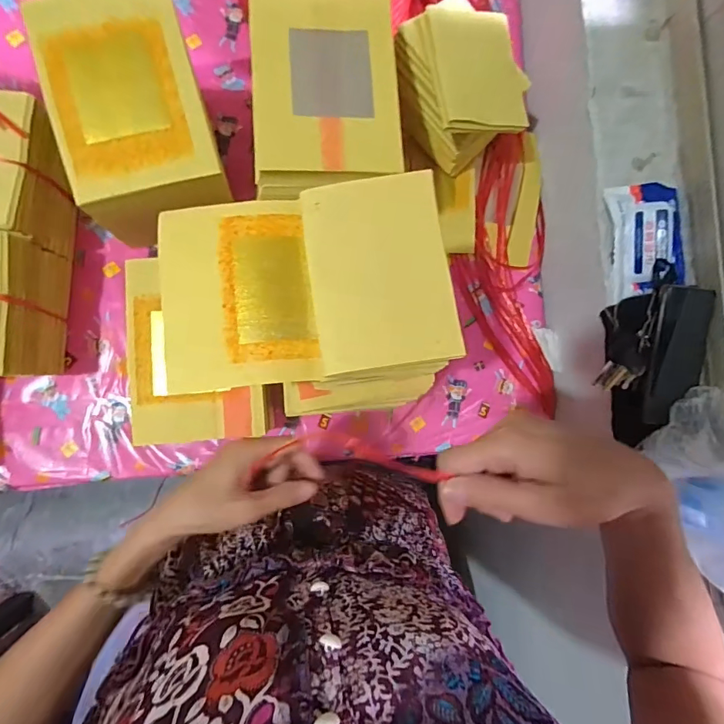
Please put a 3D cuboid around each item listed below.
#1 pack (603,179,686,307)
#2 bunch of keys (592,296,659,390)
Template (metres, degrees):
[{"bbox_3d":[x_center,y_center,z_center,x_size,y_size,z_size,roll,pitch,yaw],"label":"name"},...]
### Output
[{"bbox_3d":[0.370,-0.158,0.570,0.101,0.030,0.148,-4,87,-5],"label":"pack"},{"bbox_3d":[0.333,-0.027,0.554,0.051,0.029,0.123,9,86,-4],"label":"bunch of keys"}]

